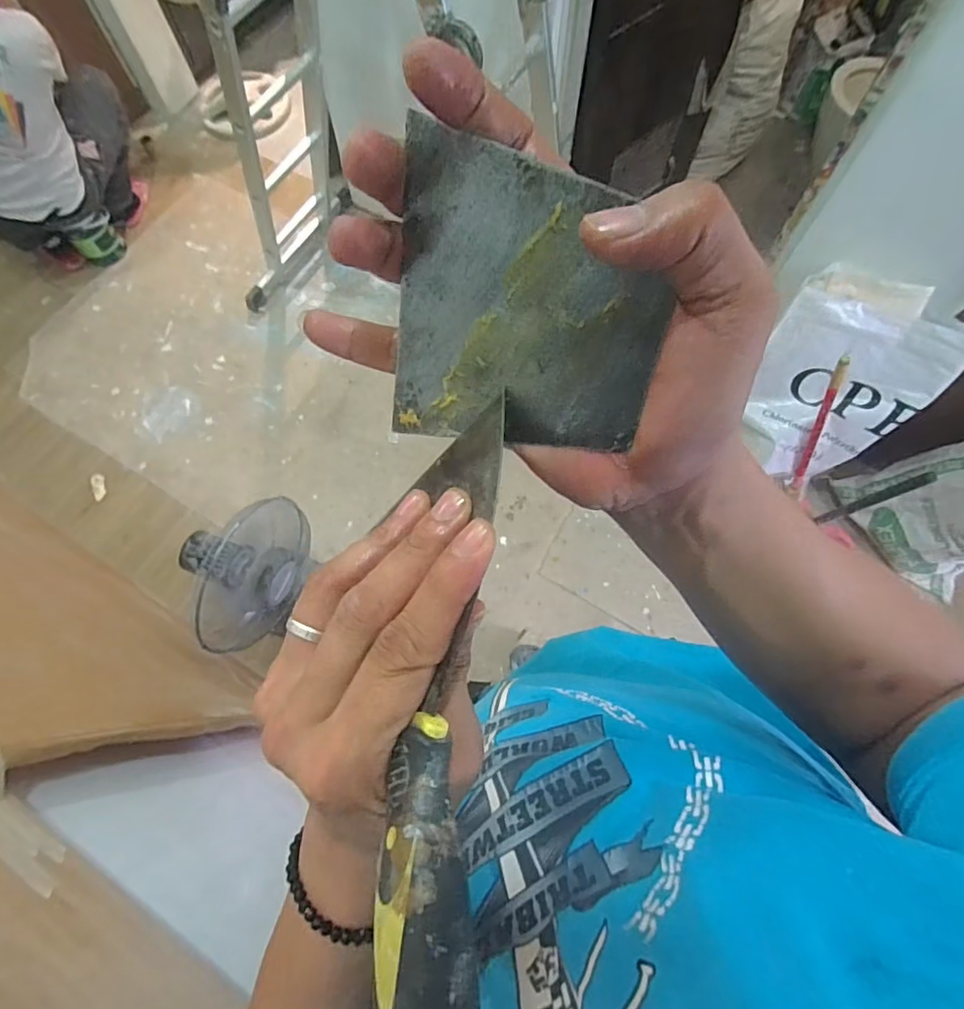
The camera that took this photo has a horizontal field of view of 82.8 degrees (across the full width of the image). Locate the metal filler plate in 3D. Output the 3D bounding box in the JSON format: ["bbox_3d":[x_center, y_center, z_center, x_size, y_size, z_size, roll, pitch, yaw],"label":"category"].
[{"bbox_3d":[0.014,-0.065,0.194,0.094,0.101,0.004,17,32,15],"label":"metal filler plate"}]

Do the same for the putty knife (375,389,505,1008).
[{"bbox_3d":[-0.012,0.063,0.174,0.030,0.028,0.211,3,65,1],"label":"putty knife"}]

